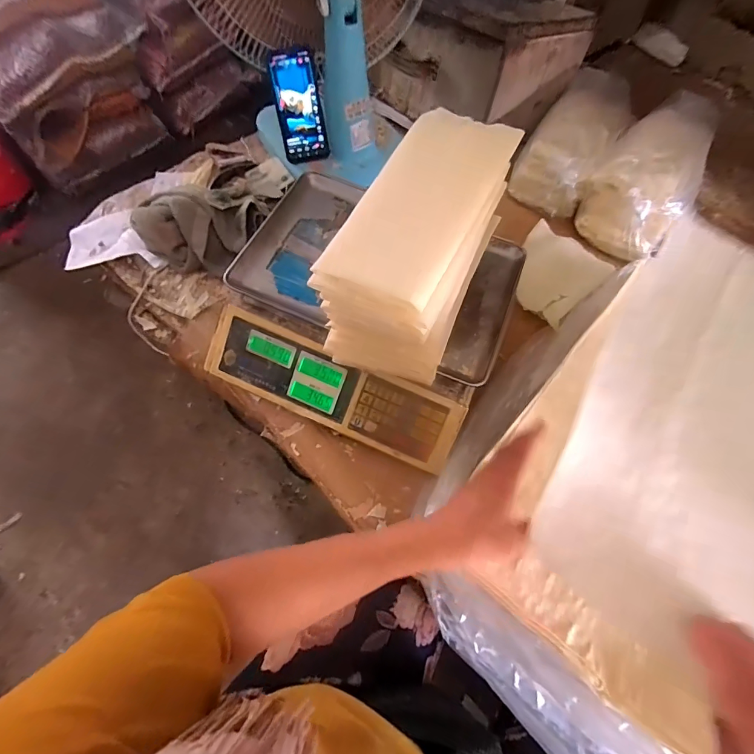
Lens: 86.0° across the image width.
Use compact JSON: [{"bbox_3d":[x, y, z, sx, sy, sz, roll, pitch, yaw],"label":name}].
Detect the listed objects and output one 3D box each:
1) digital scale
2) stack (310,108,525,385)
[{"bbox_3d":[-0.010,-0.091,0.540,0.340,0.103,0.314,23,64,9],"label":"digital scale"},{"bbox_3d":[0.045,-0.146,0.445,0.137,0.127,0.266,22,64,9],"label":"stack"}]

